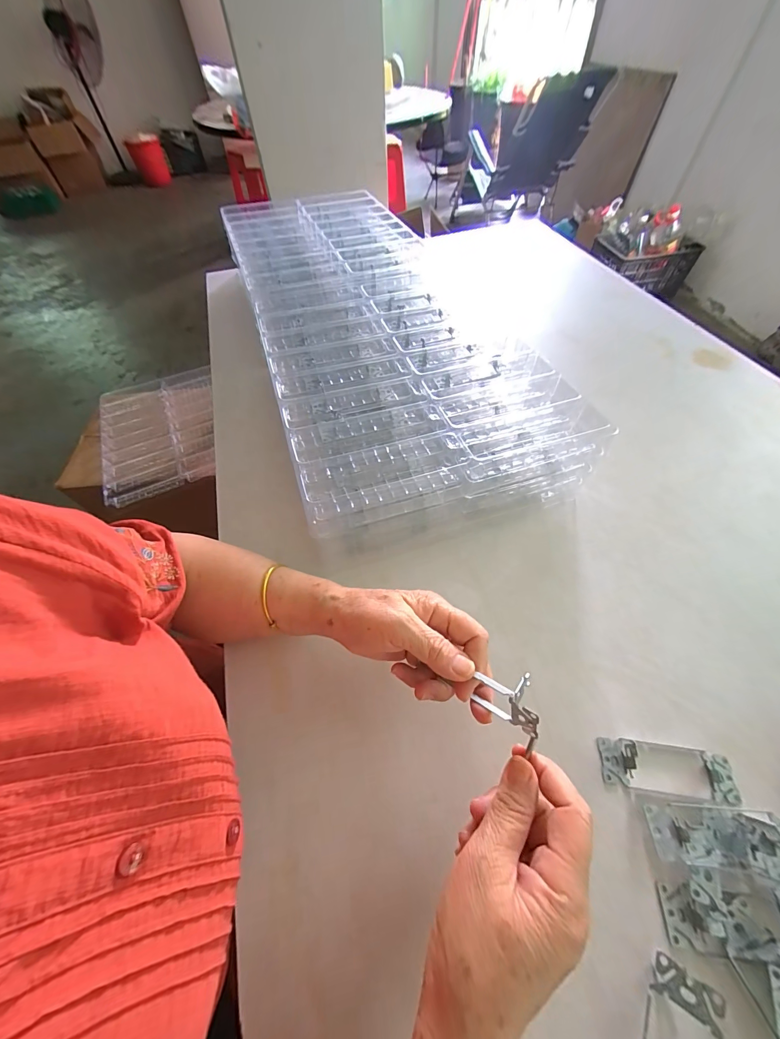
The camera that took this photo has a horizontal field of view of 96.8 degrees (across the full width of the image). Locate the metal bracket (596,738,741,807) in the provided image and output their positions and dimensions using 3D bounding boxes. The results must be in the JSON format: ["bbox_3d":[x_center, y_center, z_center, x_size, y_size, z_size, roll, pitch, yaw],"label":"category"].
[{"bbox_3d":[0.236,0.209,0.290,0.106,0.017,0.036,5,57,7],"label":"metal bracket"}]

